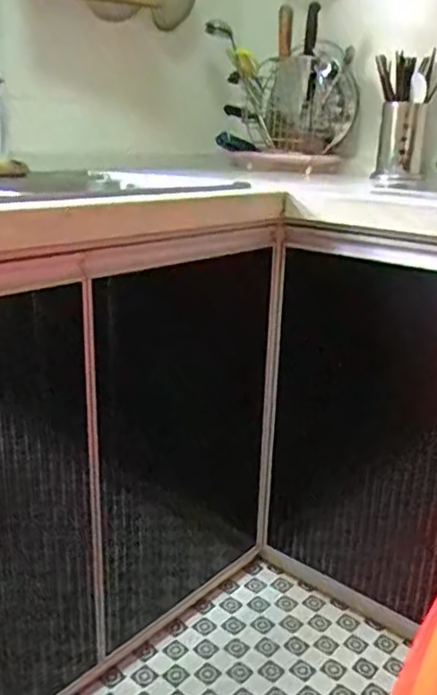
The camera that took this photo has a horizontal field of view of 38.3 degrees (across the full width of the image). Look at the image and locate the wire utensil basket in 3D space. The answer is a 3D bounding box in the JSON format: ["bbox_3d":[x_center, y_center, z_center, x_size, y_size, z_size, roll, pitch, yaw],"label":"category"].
[{"bbox_3d":[0.206,-0.617,1.570,0.265,0.238,0.082,15,24,34],"label":"wire utensil basket"}]

